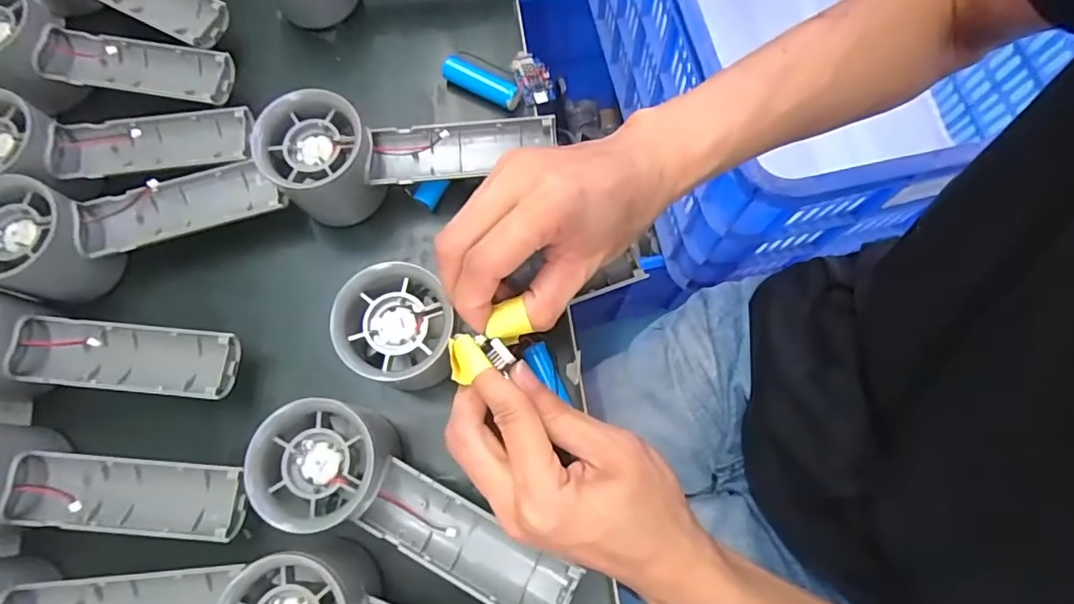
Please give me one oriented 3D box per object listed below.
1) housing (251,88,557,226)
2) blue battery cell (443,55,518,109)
[{"bbox_3d":[-0.070,-0.089,0.316,0.158,0.056,0.058,-11,75,-1],"label":"housing"},{"bbox_3d":[-0.035,-0.137,0.350,0.050,0.018,0.015,27,77,8],"label":"blue battery cell"}]

